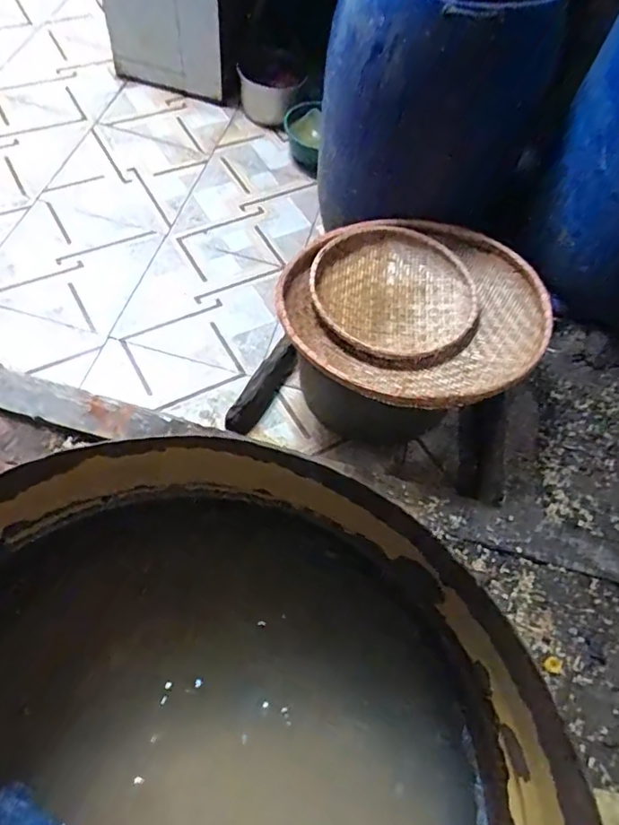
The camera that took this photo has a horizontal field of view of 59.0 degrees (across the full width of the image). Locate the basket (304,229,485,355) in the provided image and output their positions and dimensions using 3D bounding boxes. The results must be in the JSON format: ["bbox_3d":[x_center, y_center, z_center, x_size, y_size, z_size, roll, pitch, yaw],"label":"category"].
[{"bbox_3d":[0.184,-0.261,1.207,0.353,0.081,0.325,3,61,-5],"label":"basket"}]

